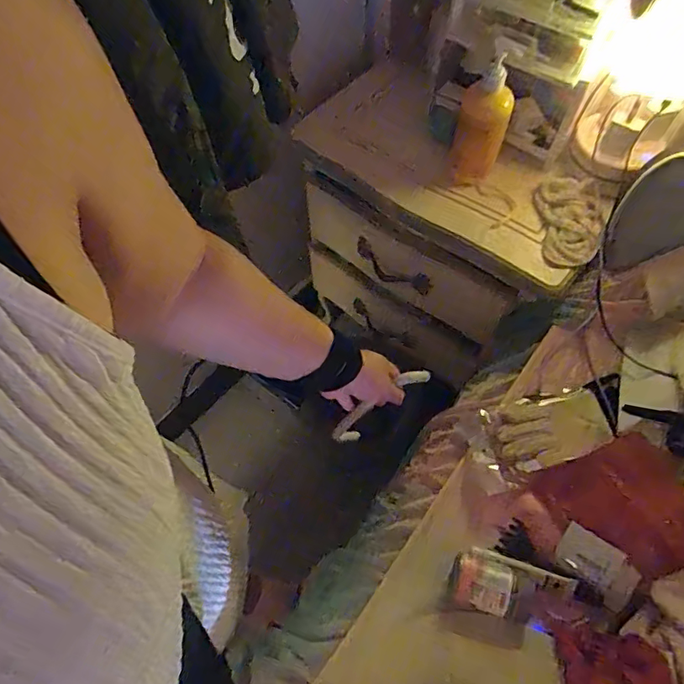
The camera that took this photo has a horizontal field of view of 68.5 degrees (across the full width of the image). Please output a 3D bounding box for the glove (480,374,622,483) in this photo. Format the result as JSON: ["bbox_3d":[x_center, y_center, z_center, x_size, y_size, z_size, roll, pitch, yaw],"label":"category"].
[{"bbox_3d":[0.285,0.110,0.659,0.208,0.037,0.092,-14,61,-7],"label":"glove"}]

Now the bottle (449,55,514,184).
[{"bbox_3d":[0.203,-0.318,0.729,0.070,0.149,0.086,12,61,8],"label":"bottle"}]

